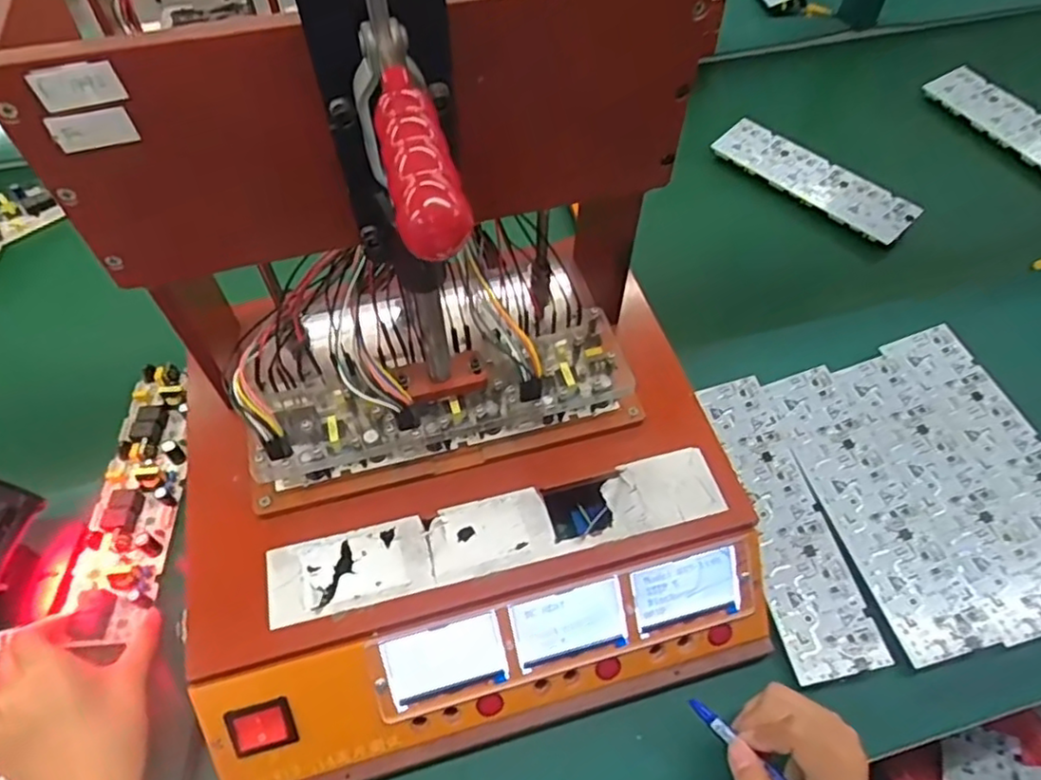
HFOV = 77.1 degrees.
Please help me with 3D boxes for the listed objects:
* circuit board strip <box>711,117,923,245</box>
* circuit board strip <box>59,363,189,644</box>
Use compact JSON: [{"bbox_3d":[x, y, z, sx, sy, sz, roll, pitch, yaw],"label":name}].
[{"bbox_3d":[0.328,-0.242,0.745,0.057,0.015,0.237,-48,63,1],"label":"circuit board strip"},{"bbox_3d":[-0.304,0.073,0.524,0.066,0.017,0.227,-4,57,-4],"label":"circuit board strip"}]

